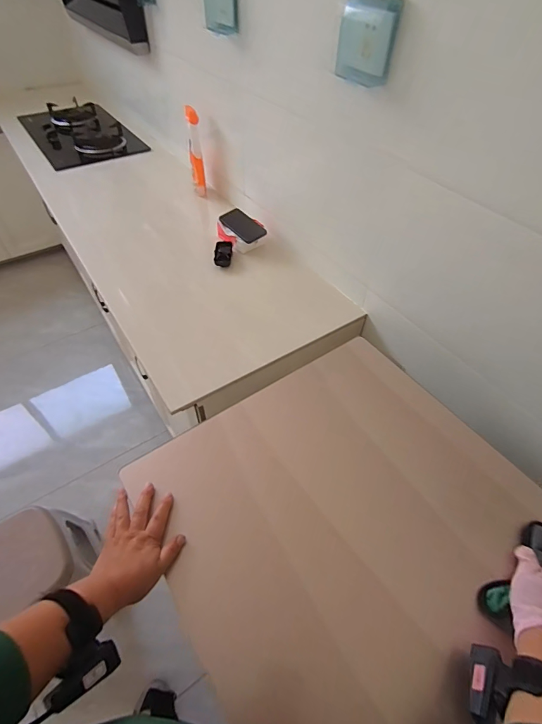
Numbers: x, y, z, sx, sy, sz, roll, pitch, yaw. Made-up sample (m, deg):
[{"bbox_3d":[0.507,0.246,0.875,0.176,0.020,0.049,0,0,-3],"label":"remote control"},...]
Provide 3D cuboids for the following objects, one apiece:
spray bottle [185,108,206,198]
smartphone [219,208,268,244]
[{"bbox_3d":[-0.260,-0.717,1.285,0.051,0.248,0.091,-6,51,-8],"label":"spray bottle"},{"bbox_3d":[-0.085,-0.417,1.140,0.148,0.014,0.076,40,79,16],"label":"smartphone"}]

